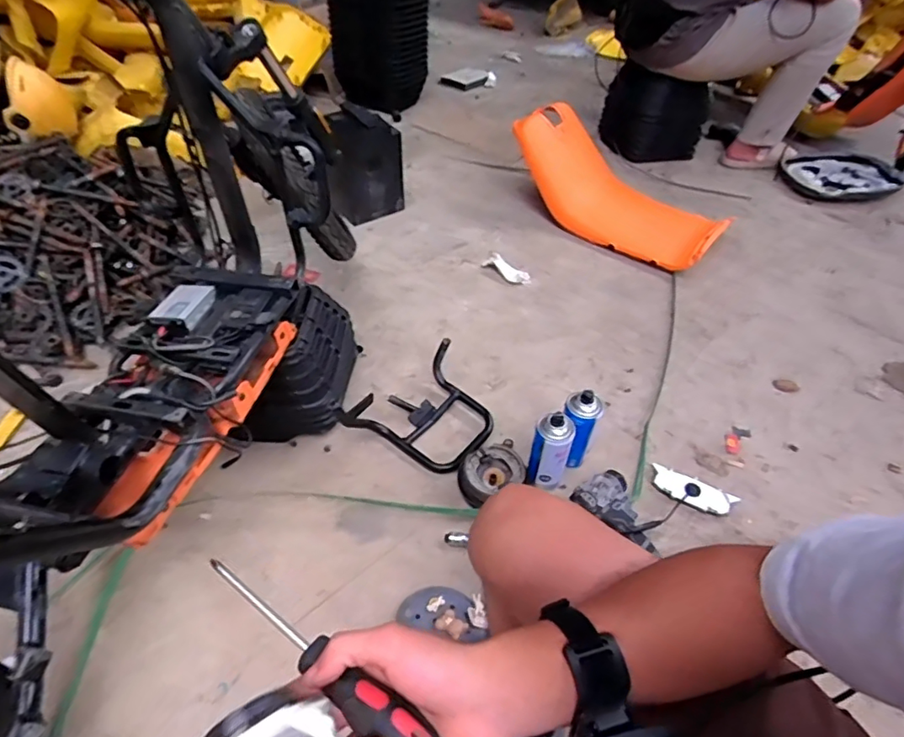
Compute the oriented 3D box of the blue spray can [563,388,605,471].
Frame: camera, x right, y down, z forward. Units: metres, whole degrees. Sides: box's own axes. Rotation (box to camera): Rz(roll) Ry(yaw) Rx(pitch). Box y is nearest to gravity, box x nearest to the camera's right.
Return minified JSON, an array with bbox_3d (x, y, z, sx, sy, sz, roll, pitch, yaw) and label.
[{"bbox_3d":[0.225,0.114,0.965,0.063,0.176,0.073,-6,47,-7],"label":"blue spray can"}]

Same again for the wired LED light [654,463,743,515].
[{"bbox_3d":[0.440,0.222,0.975,0.141,0.012,0.061,21,49,17],"label":"wired LED light"}]

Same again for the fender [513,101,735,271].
[{"bbox_3d":[0.468,-0.517,1.602,0.637,0.160,0.293,39,54,6],"label":"fender"}]

